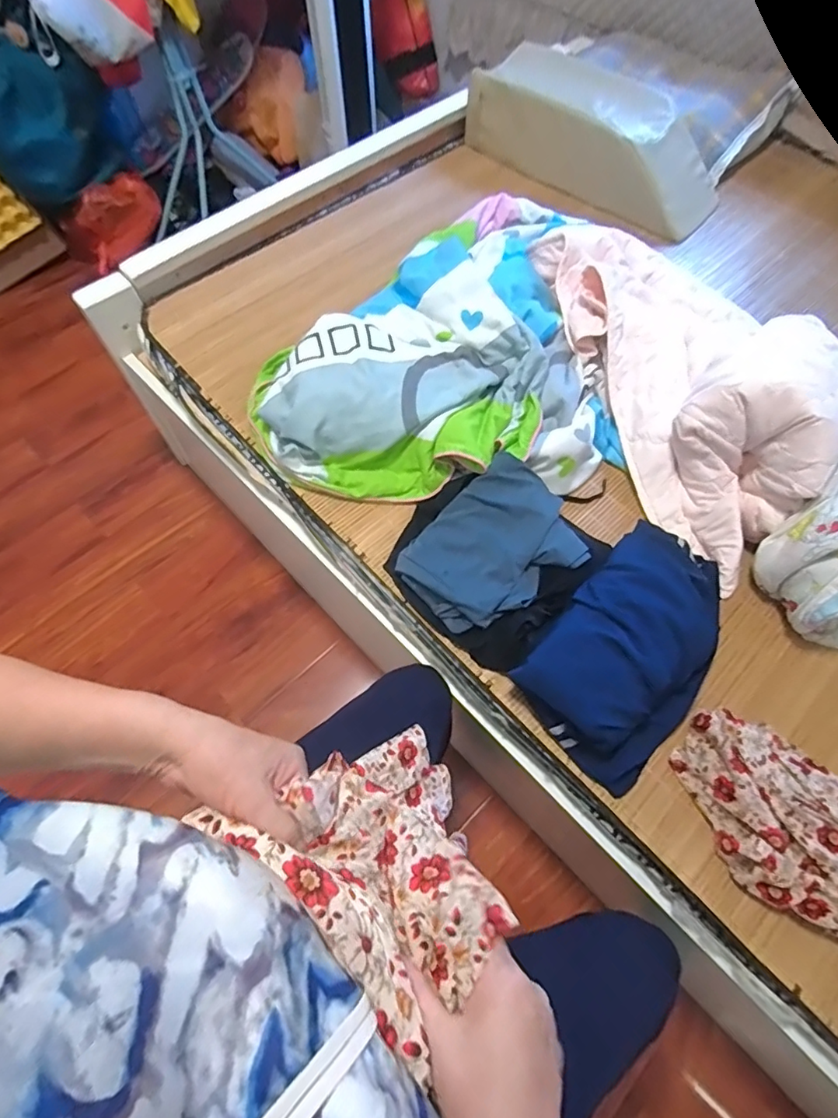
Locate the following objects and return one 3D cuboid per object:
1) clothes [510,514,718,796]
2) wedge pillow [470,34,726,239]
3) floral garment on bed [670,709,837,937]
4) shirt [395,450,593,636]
[{"bbox_3d":[0.298,0.099,0.701,0.198,0.084,0.355,39,70,17],"label":"clothes"},{"bbox_3d":[0.493,-1.052,1.258,0.573,0.144,0.497,35,69,16],"label":"wedge pillow"},{"bbox_3d":[0.462,0.321,0.611,0.332,0.055,0.183,33,68,15],"label":"floral garment on bed"},{"bbox_3d":[0.111,-0.019,0.772,0.261,0.041,0.198,-40,70,-17],"label":"shirt"}]

